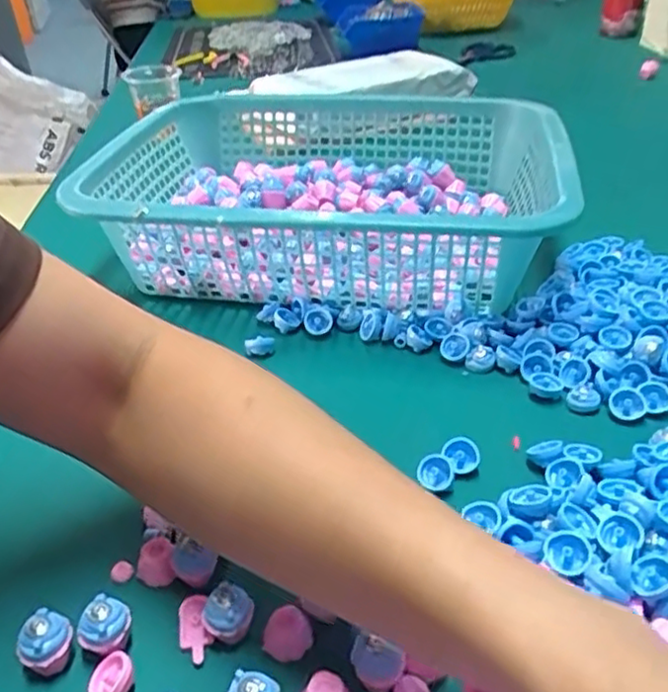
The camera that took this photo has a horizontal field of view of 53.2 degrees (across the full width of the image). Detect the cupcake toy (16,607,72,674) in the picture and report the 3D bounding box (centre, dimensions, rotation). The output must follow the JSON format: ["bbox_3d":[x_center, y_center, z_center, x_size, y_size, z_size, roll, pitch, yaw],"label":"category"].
[{"bbox_3d":[-0.116,0.121,0.269,0.020,0.022,0.016,-33,43,-32],"label":"cupcake toy"}]

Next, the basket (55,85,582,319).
[{"bbox_3d":[0.004,-0.122,0.536,0.339,0.095,0.276,3,36,13],"label":"basket"}]

